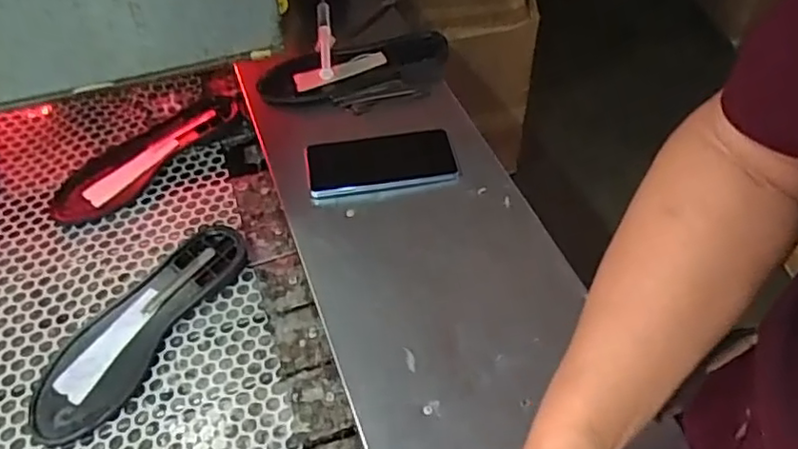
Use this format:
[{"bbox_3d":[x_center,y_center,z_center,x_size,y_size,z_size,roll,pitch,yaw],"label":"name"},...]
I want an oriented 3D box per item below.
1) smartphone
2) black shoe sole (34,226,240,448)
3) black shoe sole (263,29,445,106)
[{"bbox_3d":[-0.019,-0.070,0.702,0.161,0.009,0.081,-9,50,-8],"label":"smartphone"},{"bbox_3d":[-0.243,0.089,0.593,0.084,0.023,0.237,22,52,18],"label":"black shoe sole"},{"bbox_3d":[-0.057,-0.203,0.804,0.237,0.021,0.085,-13,50,-12],"label":"black shoe sole"}]

